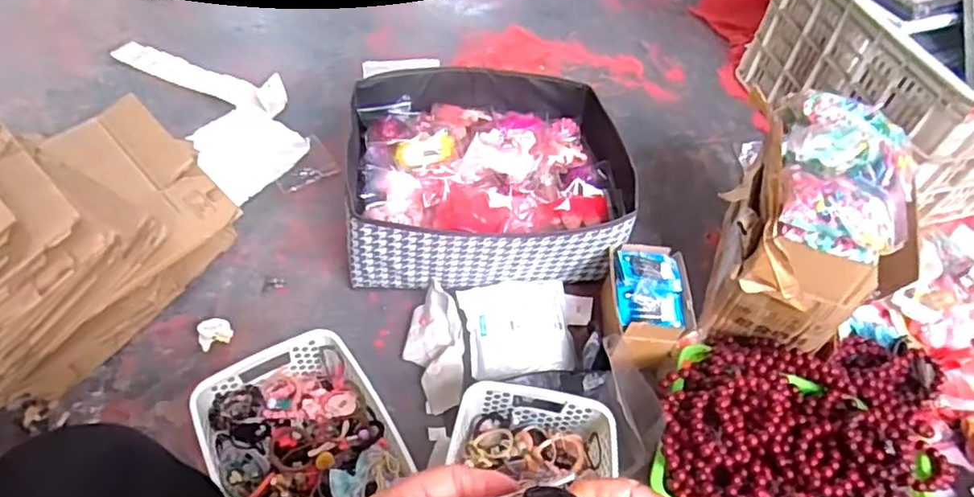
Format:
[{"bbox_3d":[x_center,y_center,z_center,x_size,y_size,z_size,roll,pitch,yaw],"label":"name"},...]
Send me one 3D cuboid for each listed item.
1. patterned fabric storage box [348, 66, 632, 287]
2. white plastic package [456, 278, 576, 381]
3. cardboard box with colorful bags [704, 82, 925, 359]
[{"bbox_3d":[0.000,-0.110,1.004,0.419,0.163,0.372,0,53,-5],"label":"patterned fabric storage box"},{"bbox_3d":[0.049,0.116,0.902,0.156,0.020,0.155,-4,51,-10],"label":"white plastic package"},{"bbox_3d":[0.428,-0.018,0.877,0.186,0.314,0.247,10,52,3],"label":"cardboard box with colorful bags"}]

